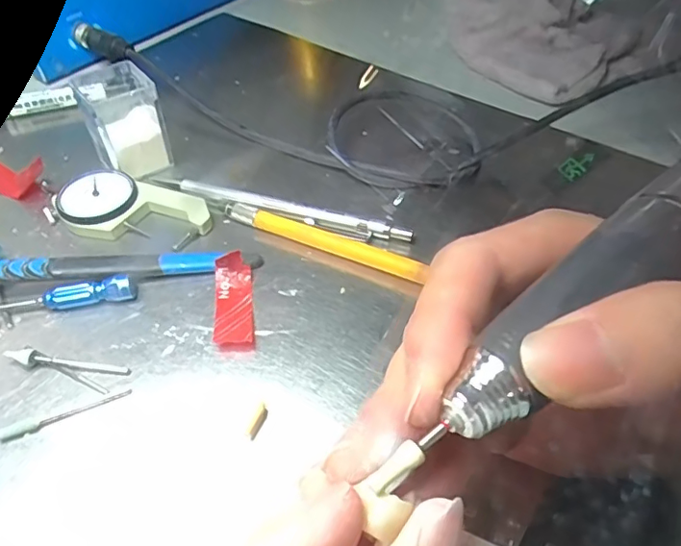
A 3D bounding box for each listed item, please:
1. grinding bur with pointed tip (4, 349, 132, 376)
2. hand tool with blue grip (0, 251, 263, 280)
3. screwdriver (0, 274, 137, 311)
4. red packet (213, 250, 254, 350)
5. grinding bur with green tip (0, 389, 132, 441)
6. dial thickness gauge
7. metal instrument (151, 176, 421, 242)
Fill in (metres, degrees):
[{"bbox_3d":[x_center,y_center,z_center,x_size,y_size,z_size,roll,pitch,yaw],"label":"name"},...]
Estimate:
[{"bbox_3d":[-0.106,0.034,0.212,0.047,0.006,0.006,3,48,3],"label":"grinding bur with pointed tip"},{"bbox_3d":[-0.093,-0.003,0.240,0.111,0.014,0.012,-5,48,-4],"label":"hand tool with blue grip"},{"bbox_3d":[-0.120,0.011,0.231,0.062,0.010,0.009,-9,48,-7],"label":"screwdriver"},{"bbox_3d":[-0.045,0.012,0.229,0.016,0.010,0.047,-6,48,-5],"label":"red packet"},{"bbox_3d":[-0.100,0.051,0.198,0.045,0.004,0.005,-17,50,-15],"label":"grinding bur with green tip"},{"bbox_3d":[-0.102,-0.031,0.268,0.074,0.012,0.039,13,49,12],"label":"dial thickness gauge"},{"bbox_3d":[-0.033,-0.032,0.271,0.139,0.006,0.008,14,49,13],"label":"metal instrument"}]

